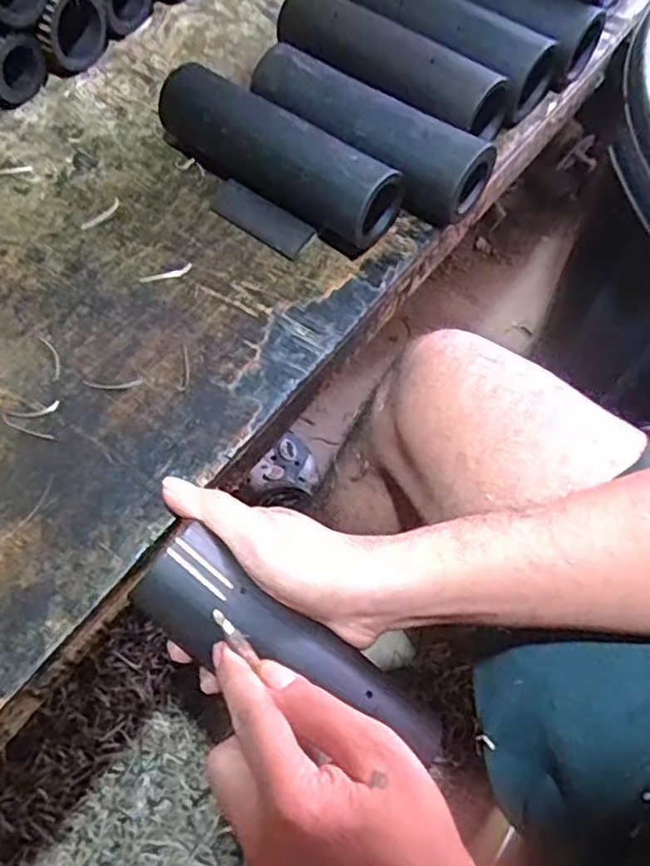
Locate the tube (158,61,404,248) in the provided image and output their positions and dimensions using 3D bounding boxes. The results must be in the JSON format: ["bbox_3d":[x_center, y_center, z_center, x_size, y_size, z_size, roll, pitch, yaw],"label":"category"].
[{"bbox_3d":[-0.034,-0.192,0.453,0.187,0.058,0.050,35,68,14],"label":"tube"}]

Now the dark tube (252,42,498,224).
[{"bbox_3d":[0.027,-0.207,0.463,0.180,0.059,0.059,36,68,15],"label":"dark tube"}]

